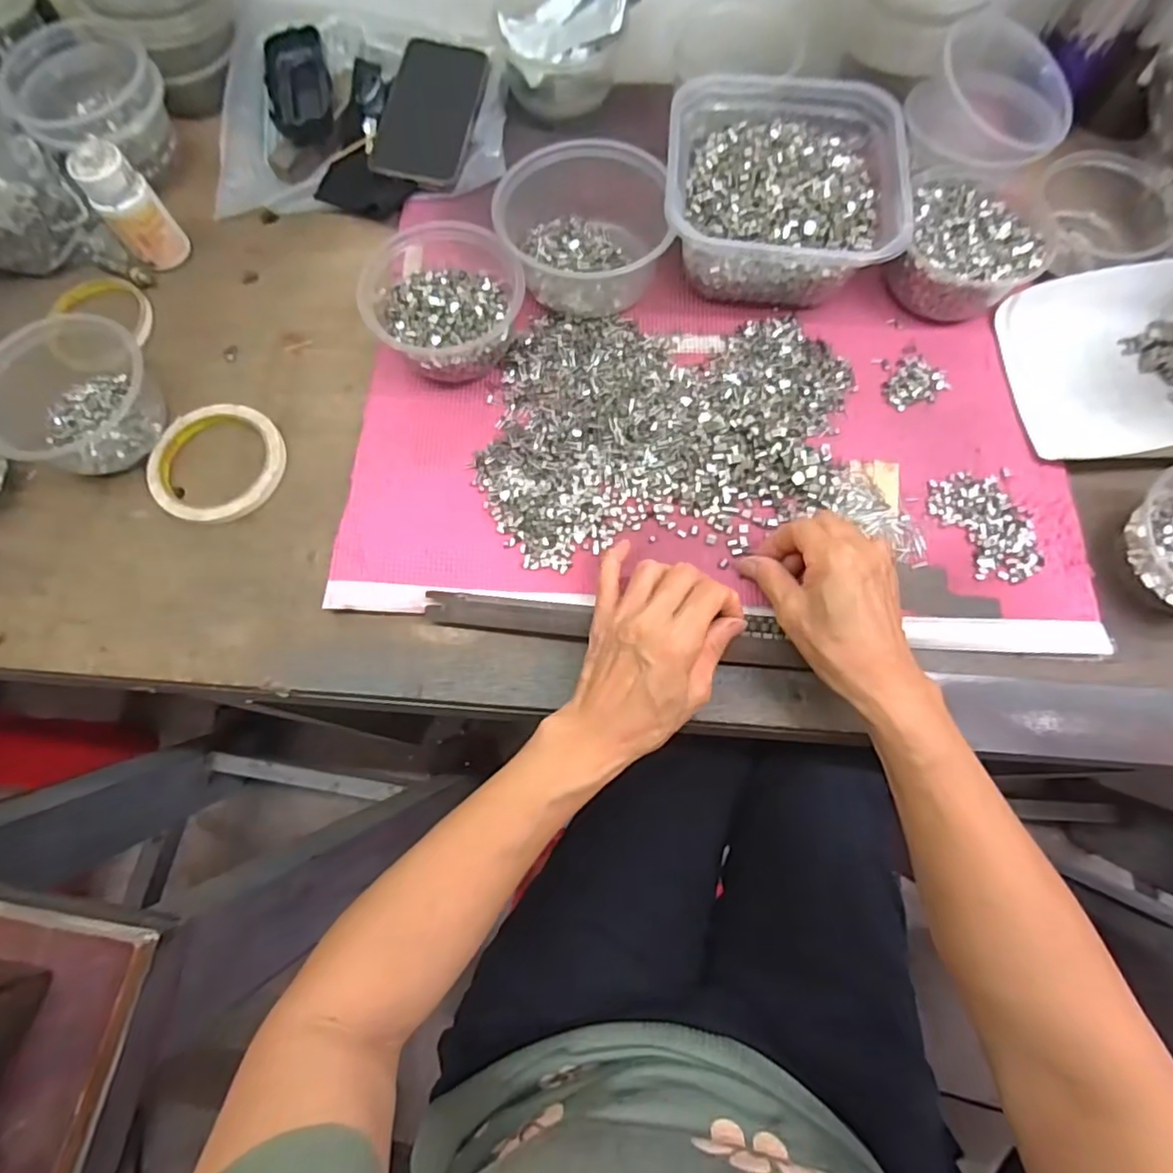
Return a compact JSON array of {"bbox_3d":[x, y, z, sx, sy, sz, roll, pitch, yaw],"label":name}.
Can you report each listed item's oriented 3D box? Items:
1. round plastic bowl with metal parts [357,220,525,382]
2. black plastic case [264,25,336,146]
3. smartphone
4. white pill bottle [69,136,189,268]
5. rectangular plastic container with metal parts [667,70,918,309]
[{"bbox_3d":[-0.104,-0.210,0.462,0.100,0.065,0.106,0,73,1],"label":"round plastic bowl with metal parts"},{"bbox_3d":[-0.257,-0.449,0.555,0.054,0.033,0.101,-10,73,-2],"label":"black plastic case"},{"bbox_3d":[-0.140,-0.431,0.557,0.083,0.014,0.168,10,73,4],"label":"smartphone"},{"bbox_3d":[-0.368,-0.305,0.497,0.042,0.081,0.041,-41,77,-11],"label":"white pill bottle"},{"bbox_3d":[0.148,-0.311,0.485,0.171,0.072,0.173,5,73,2],"label":"rectangular plastic container with metal parts"}]

